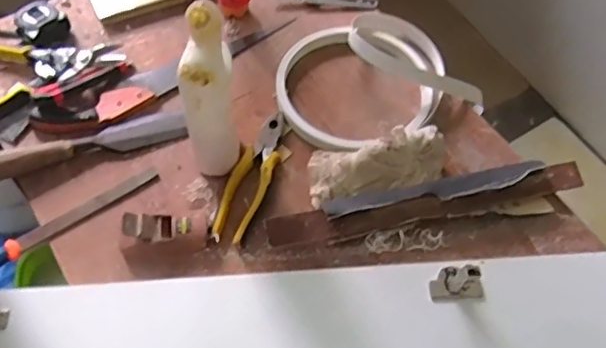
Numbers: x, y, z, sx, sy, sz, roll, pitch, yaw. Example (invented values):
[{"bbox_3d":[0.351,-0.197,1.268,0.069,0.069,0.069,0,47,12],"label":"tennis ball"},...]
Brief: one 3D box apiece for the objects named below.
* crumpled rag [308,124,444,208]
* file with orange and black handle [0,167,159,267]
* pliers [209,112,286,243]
[{"bbox_3d":[0.103,-0.015,0.776,0.192,0.047,0.078,-9,61,-8],"label":"crumpled rag"},{"bbox_3d":[-0.320,0.068,0.739,0.290,0.024,0.029,-32,66,-19],"label":"file with orange and black handle"},{"bbox_3d":[-0.067,-0.001,0.776,0.052,0.017,0.212,21,61,9],"label":"pliers"}]

